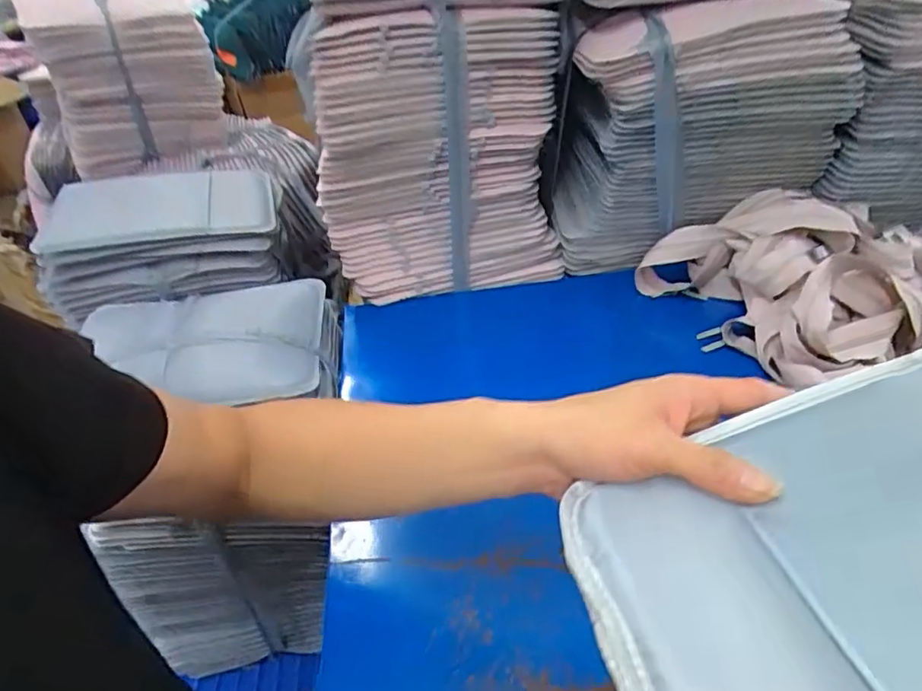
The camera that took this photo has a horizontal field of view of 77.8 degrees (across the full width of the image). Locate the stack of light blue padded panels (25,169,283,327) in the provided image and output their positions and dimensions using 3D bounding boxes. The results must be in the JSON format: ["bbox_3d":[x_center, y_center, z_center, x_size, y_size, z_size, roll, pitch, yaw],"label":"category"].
[{"bbox_3d":[-0.406,-0.164,0.804,0.288,0.087,0.208,-12,38,-6],"label":"stack of light blue padded panels"}]

